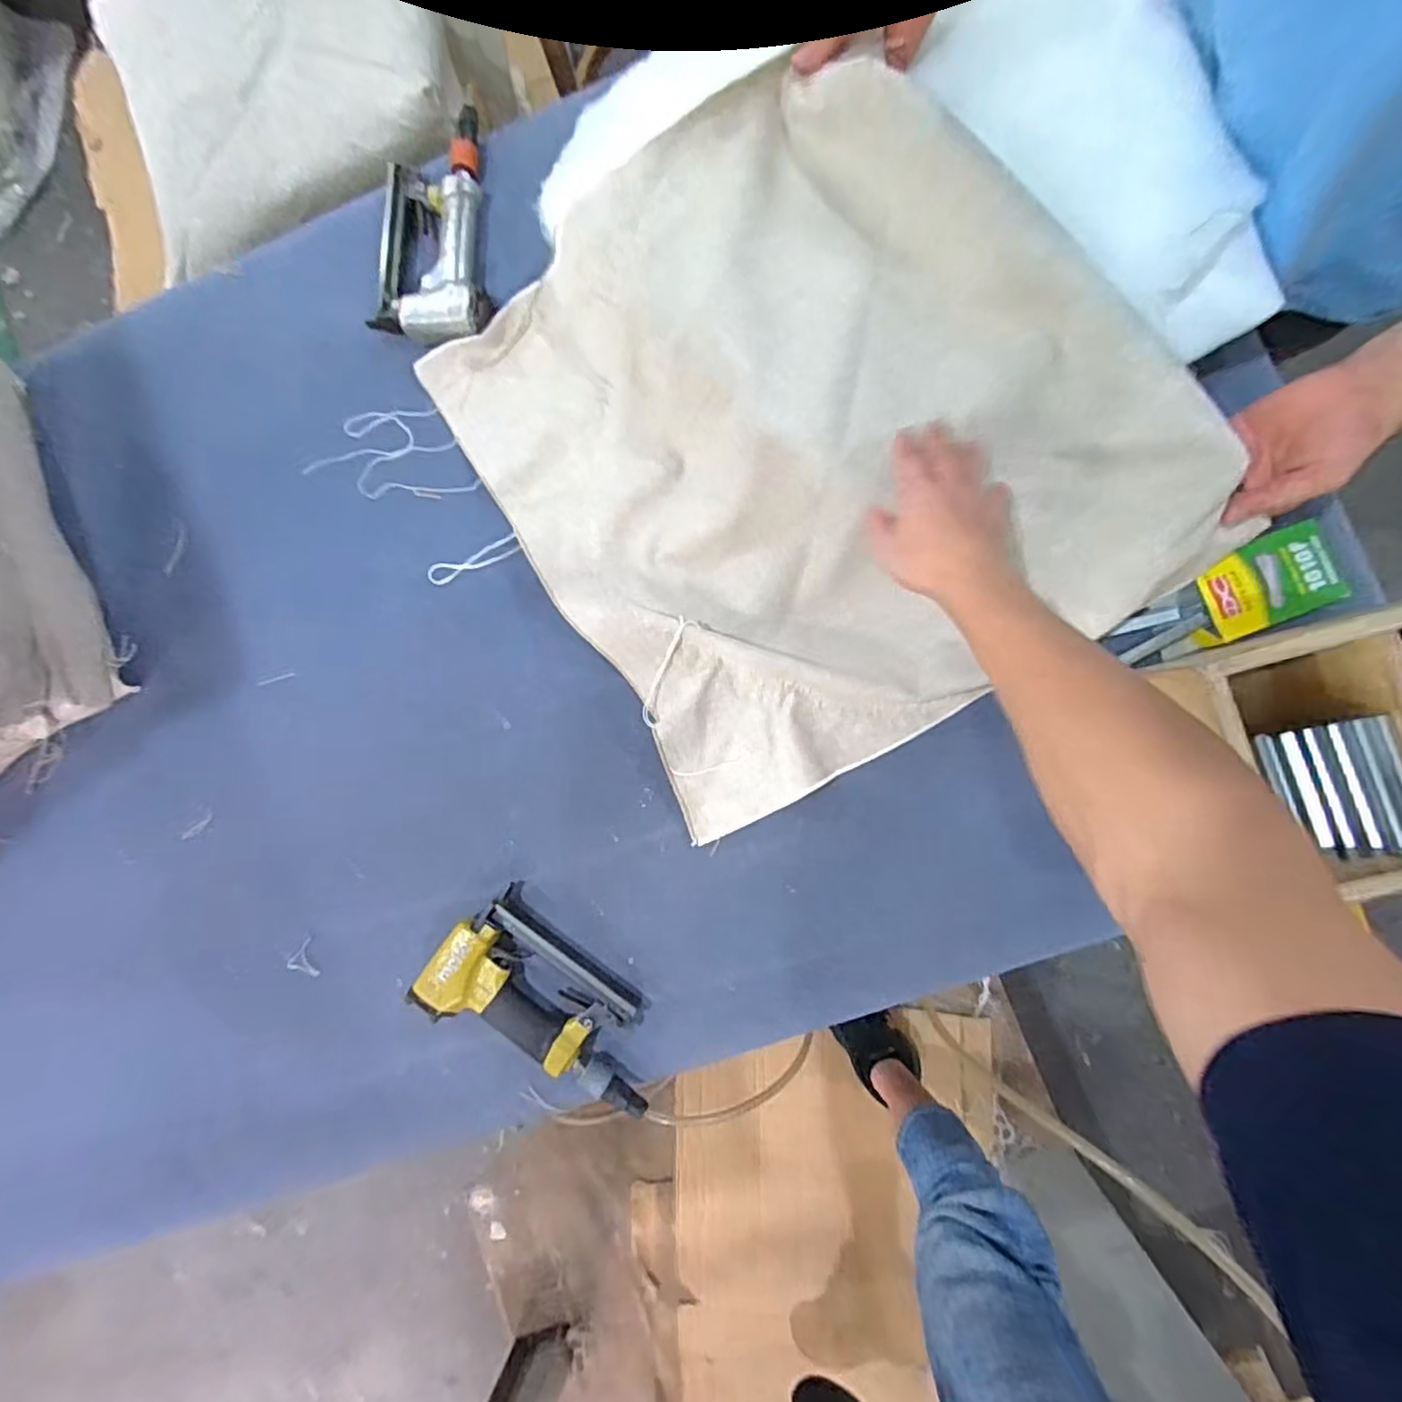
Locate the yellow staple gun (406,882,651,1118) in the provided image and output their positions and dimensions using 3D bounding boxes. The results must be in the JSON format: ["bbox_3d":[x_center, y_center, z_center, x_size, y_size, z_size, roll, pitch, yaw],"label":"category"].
[{"bbox_3d":[-0.152,0.315,0.639,0.250,0.051,0.141,38,92,8],"label":"yellow staple gun"}]

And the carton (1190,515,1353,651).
[{"bbox_3d":[0.497,-0.104,0.568,0.121,0.020,0.072,-22,84,6],"label":"carton"}]

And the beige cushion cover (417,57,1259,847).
[{"bbox_3d":[0.071,-0.243,0.600,0.523,0.125,0.597,-31,83,5],"label":"beige cushion cover"}]

